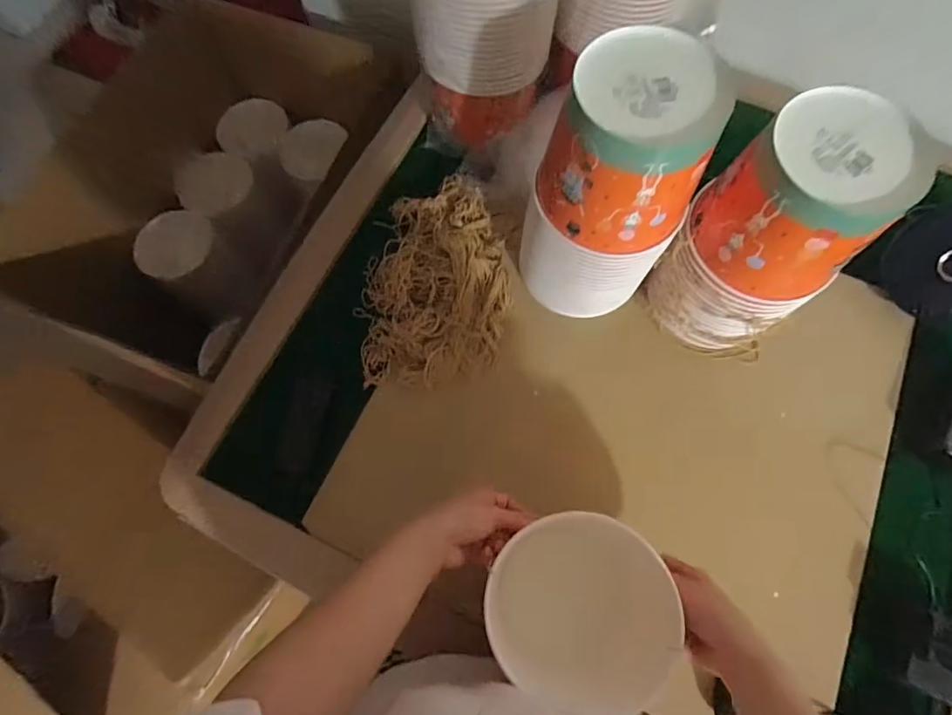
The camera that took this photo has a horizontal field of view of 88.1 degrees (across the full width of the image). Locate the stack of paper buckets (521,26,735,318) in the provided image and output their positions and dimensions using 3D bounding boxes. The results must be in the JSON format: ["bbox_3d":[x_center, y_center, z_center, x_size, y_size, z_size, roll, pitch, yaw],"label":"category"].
[{"bbox_3d":[0.144,-0.165,0.521,0.145,0.268,0.153,28,74,9],"label":"stack of paper buckets"}]

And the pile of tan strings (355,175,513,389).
[{"bbox_3d":[-0.052,-0.104,0.633,0.190,0.043,0.290,2,72,1],"label":"pile of tan strings"}]

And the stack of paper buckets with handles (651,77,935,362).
[{"bbox_3d":[0.303,-0.117,0.519,0.146,0.258,0.151,-39,75,-12],"label":"stack of paper buckets with handles"}]

